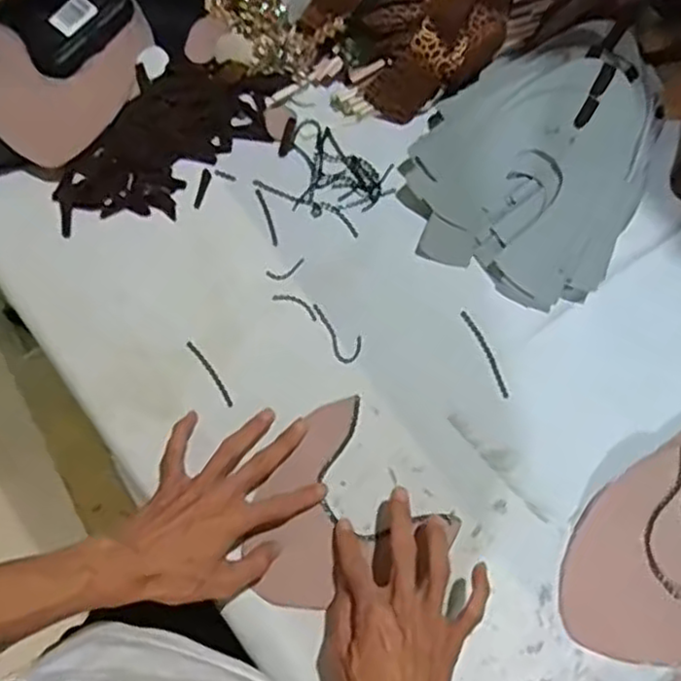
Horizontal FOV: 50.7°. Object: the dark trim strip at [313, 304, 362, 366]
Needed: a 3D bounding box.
[{"bbox_3d":[0.001,-0.010,0.659,0.028,0.004,0.064,-24,76,-4],"label":"dark trim strip"}]

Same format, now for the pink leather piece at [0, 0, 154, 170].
[{"bbox_3d":[-0.274,-0.271,0.696,0.161,0.030,0.177,43,81,12],"label":"pink leather piece"}]

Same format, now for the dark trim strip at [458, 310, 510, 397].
[{"bbox_3d":[0.133,0.012,0.655,0.010,0.004,0.087,-24,76,-4],"label":"dark trim strip"}]

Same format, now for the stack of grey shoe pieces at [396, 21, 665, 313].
[{"bbox_3d":[0.180,-0.175,0.652,0.208,0.093,0.245,29,78,9],"label":"stack of grey shoe pieces"}]

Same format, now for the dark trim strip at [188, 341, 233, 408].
[{"bbox_3d":[-0.116,0.029,0.647,0.007,0.004,0.071,-35,77,-7],"label":"dark trim strip"}]

